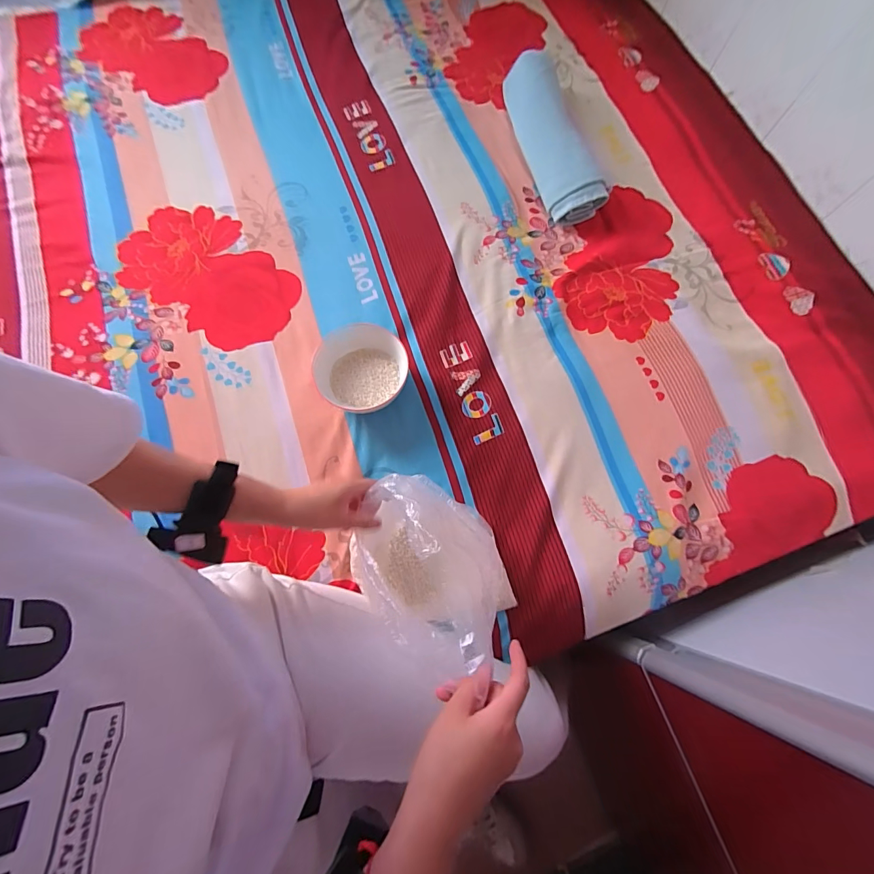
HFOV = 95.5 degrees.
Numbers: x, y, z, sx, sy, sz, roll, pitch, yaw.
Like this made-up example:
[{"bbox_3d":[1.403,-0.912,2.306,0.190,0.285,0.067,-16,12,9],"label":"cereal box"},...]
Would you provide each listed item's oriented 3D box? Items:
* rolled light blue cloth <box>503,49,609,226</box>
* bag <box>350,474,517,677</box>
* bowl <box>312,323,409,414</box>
[{"bbox_3d":[0.214,-0.586,0.769,0.098,0.063,0.374,-13,74,-5],"label":"rolled light blue cloth"},{"bbox_3d":[-0.022,0.149,0.460,0.180,0.215,0.143,42,77,11],"label":"bag"},{"bbox_3d":[-0.119,-0.100,0.619,0.140,0.051,0.133,0,73,-1],"label":"bowl"}]

